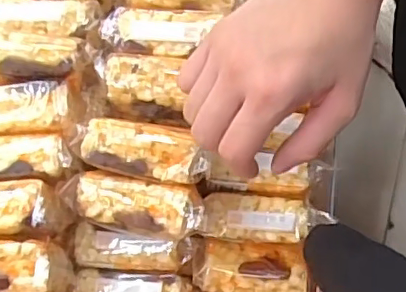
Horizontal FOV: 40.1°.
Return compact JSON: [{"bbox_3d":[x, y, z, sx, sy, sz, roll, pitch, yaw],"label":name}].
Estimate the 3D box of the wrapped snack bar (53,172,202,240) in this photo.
[{"bbox_3d":[-0.048,0.038,0.363,0.093,0.019,0.035,12,77,2],"label":"wrapped snack bar"}]

